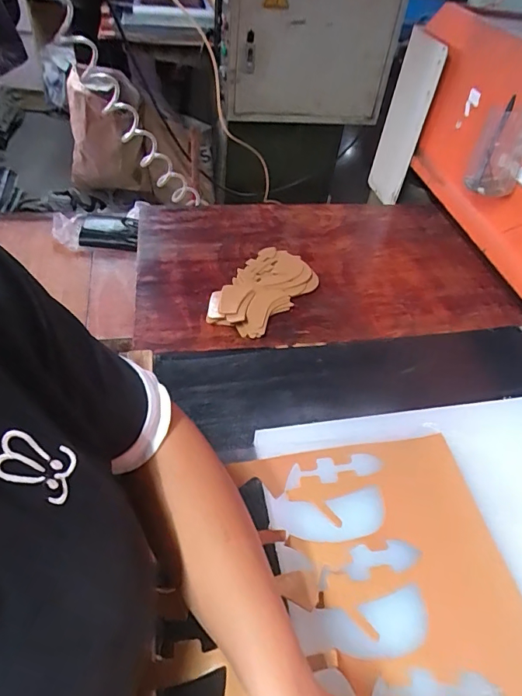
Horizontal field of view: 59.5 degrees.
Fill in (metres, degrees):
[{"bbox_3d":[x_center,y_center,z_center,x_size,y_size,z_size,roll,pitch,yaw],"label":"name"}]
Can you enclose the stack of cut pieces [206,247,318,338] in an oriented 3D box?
[{"bbox_3d":[0.003,-0.100,0.757,0.120,0.021,0.215,30,51,22],"label":"stack of cut pieces"}]

